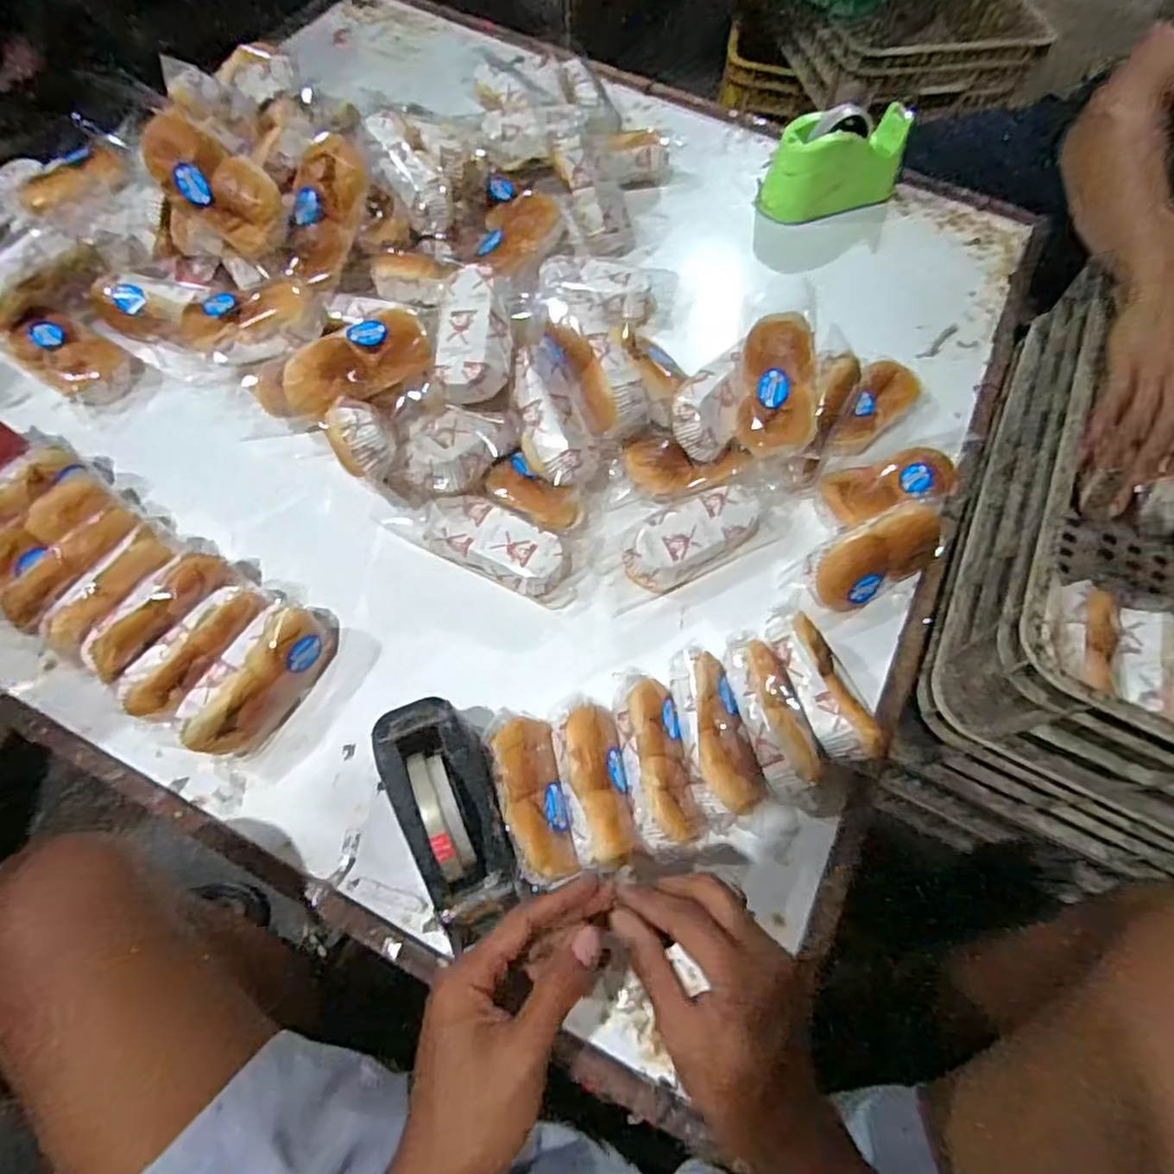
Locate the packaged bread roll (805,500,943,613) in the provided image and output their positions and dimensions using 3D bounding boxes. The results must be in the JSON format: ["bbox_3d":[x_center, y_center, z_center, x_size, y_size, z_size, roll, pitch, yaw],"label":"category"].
[{"bbox_3d":[0.293,-0.035,0.658,0.150,0.061,0.065,-26,68,-15],"label":"packaged bread roll"}]

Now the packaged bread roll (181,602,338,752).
[{"bbox_3d":[-0.289,0.078,0.597,0.054,0.067,0.151,31,68,10],"label":"packaged bread roll"}]

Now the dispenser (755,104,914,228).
[{"bbox_3d":[0.346,-0.592,0.916,0.198,0.115,0.090,-27,69,-16],"label":"dispenser"}]

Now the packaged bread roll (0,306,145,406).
[{"bbox_3d":[-0.574,-0.262,0.734,0.136,0.059,0.078,32,68,11],"label":"packaged bread roll"}]

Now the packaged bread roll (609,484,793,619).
[{"bbox_3d":[0.112,-0.053,0.664,0.206,0.057,0.071,-24,69,-13],"label":"packaged bread roll"}]

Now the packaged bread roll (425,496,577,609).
[{"bbox_3d":[-0.080,-0.041,0.656,0.160,0.039,0.070,29,67,-4],"label":"packaged bread roll"}]

